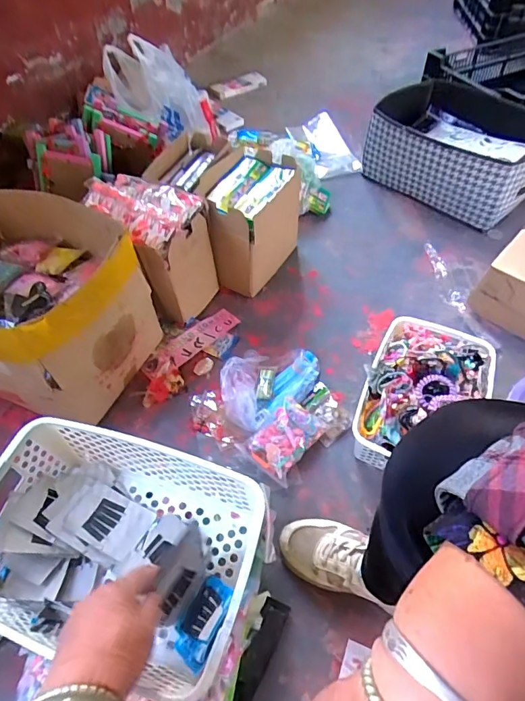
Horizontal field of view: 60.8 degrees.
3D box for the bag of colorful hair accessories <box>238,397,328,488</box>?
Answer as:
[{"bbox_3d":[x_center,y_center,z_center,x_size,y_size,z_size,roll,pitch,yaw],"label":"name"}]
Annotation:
[{"bbox_3d":[0.041,0.153,0.802,0.101,0.043,0.142,34,60,25],"label":"bag of colorful hair accessories"}]

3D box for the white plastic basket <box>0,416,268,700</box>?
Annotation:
[{"bbox_3d":[-0.156,0.203,0.466,0.289,0.105,0.192,12,53,11],"label":"white plastic basket"}]

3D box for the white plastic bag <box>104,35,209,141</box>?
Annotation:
[{"bbox_3d":[-0.340,-0.837,1.433,0.247,0.296,0.195,-30,56,-20],"label":"white plastic bag"}]

